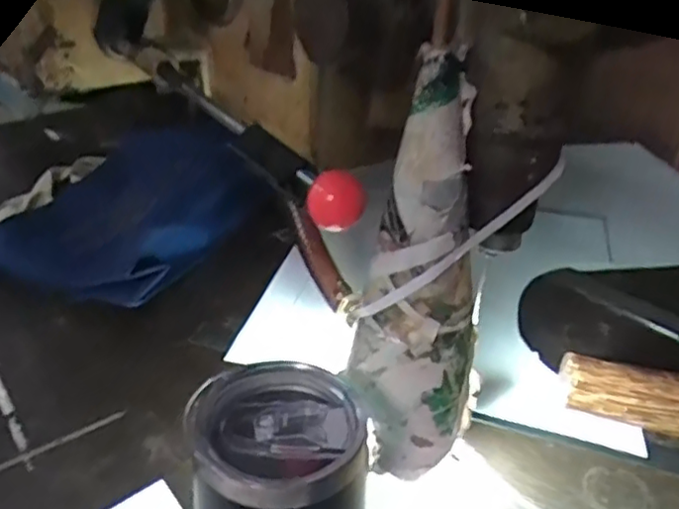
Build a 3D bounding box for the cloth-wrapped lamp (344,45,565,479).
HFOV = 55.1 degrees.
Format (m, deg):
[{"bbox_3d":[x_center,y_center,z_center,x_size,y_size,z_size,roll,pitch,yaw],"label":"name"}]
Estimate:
[{"bbox_3d":[0.046,0.016,0.319,0.069,0.205,0.043,-12,34,-24],"label":"cloth-wrapped lamp"}]

